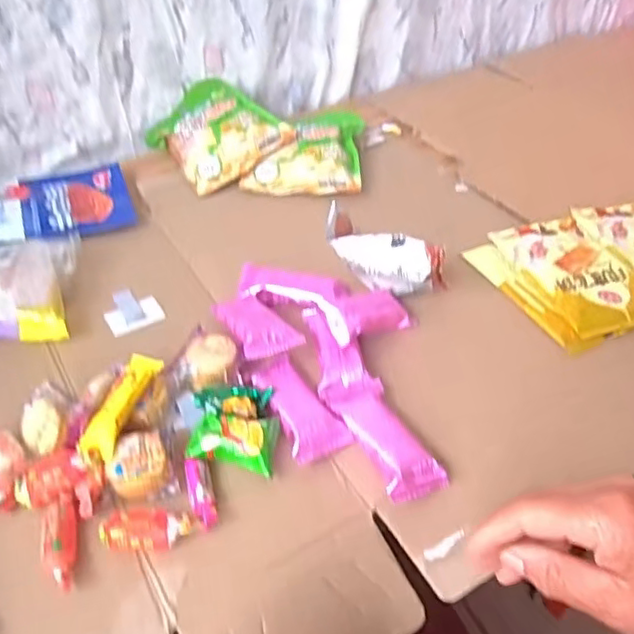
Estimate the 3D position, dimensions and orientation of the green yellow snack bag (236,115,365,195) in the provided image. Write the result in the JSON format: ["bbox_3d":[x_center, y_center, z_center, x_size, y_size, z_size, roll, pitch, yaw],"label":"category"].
[{"bbox_3d":[-0.010,-0.192,0.724,0.124,0.031,0.144,5,43,5],"label":"green yellow snack bag"}]

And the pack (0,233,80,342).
[{"bbox_3d":[-0.260,-0.026,0.537,0.098,0.035,0.107,-5,43,-6],"label":"pack"}]

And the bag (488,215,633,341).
[{"bbox_3d":[0.243,-0.045,0.586,0.104,0.010,0.154,-15,45,-16],"label":"bag"}]

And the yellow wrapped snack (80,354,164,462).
[{"bbox_3d":[-0.137,0.062,0.441,0.025,0.020,0.084,11,43,11],"label":"yellow wrapped snack"}]

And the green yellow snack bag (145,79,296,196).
[{"bbox_3d":[-0.119,-0.215,0.737,0.128,0.040,0.148,-40,58,-12],"label":"green yellow snack bag"}]

